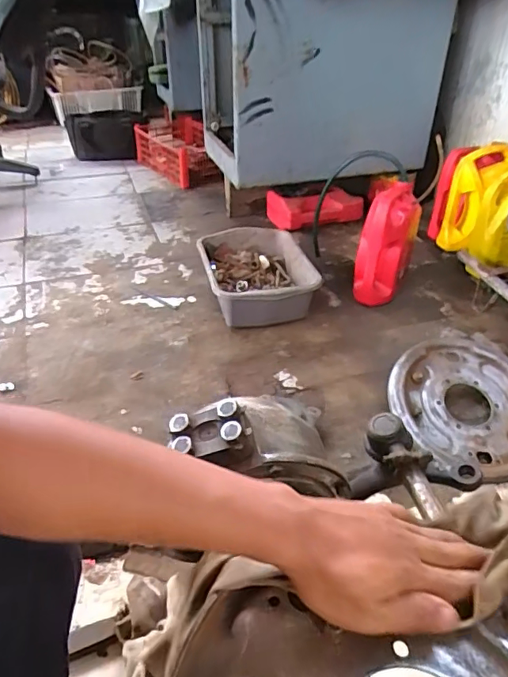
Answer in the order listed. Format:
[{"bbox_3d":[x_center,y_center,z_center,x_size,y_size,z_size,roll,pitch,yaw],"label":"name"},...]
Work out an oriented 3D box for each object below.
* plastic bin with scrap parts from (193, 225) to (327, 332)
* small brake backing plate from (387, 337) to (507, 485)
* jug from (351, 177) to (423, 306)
[{"bbox_3d":[0.003,-0.163,1.329,0.272,0.120,0.308,-5,37,-9],"label":"plastic bin with scrap parts"},{"bbox_3d":[0.403,0.127,0.969,0.279,0.035,0.288,0,59,1],"label":"small brake backing plate"},{"bbox_3d":[0.339,-0.244,1.305,0.119,0.288,0.172,19,40,23],"label":"jug"}]

